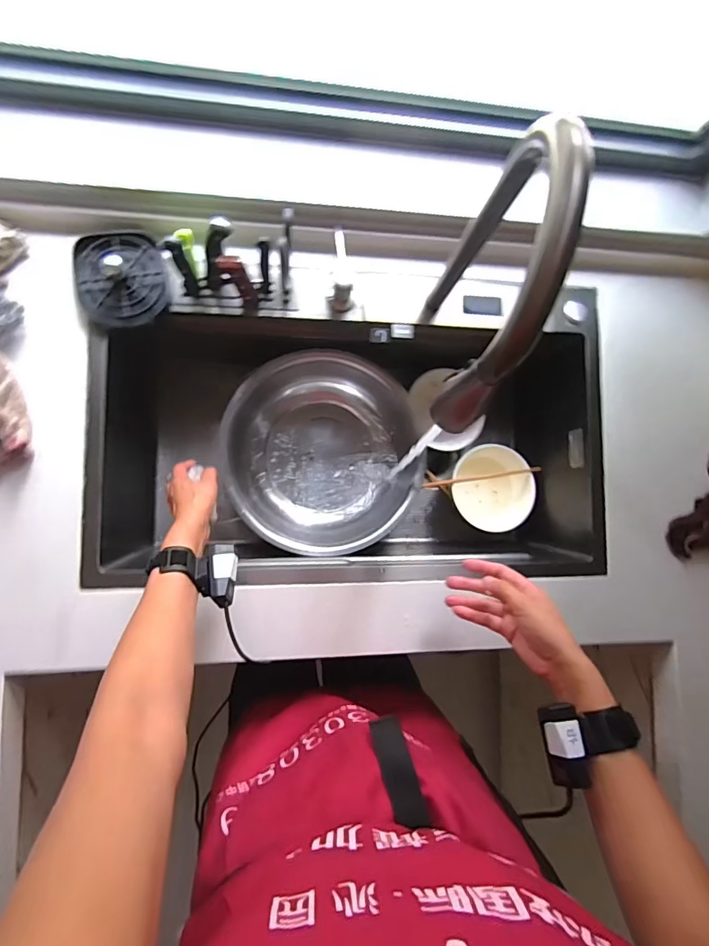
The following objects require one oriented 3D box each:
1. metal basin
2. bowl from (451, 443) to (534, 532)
[{"bbox_3d":[-0.059,-0.033,0.819,0.307,0.145,0.308,-12,88,-7],"label":"metal basin"},{"bbox_3d":[0.244,0.022,0.850,0.144,0.075,0.141,0,87,-6],"label":"bowl"}]

